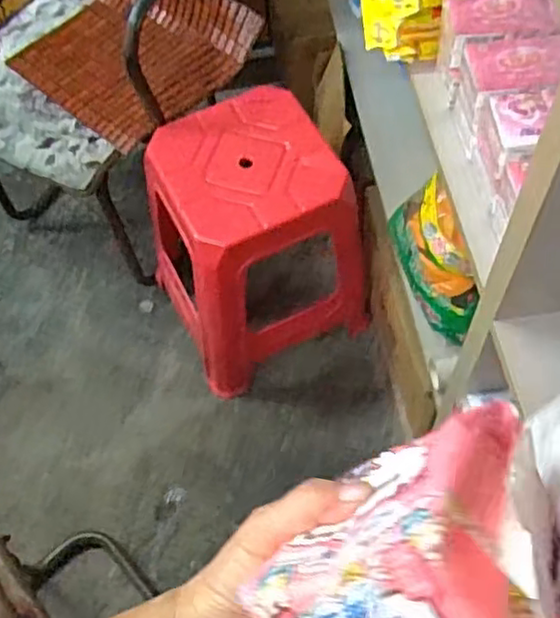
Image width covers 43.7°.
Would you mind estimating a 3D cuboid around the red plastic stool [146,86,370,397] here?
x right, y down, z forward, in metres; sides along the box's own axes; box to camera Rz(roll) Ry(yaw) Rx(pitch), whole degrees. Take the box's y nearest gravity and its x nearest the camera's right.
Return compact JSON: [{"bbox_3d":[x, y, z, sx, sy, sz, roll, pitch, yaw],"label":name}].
[{"bbox_3d":[-0.038,-0.117,1.280,0.351,0.445,0.275,-25,61,-11],"label":"red plastic stool"}]

